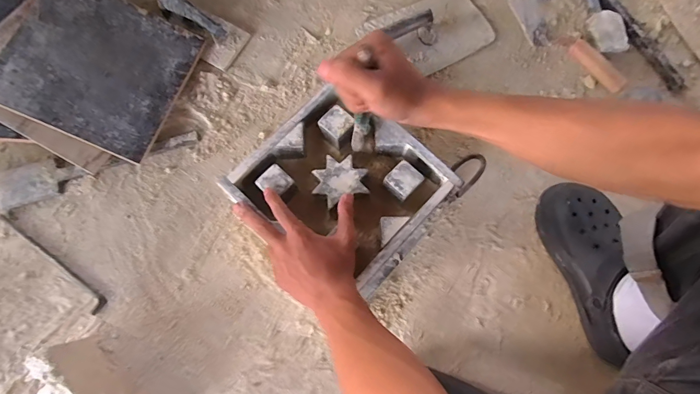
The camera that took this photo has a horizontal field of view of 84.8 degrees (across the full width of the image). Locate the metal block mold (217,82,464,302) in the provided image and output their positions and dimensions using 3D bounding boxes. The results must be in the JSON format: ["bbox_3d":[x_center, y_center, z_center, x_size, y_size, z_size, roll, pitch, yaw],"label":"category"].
[{"bbox_3d":[-0.006,-0.015,0.531,0.237,0.058,0.207,39,80,10],"label":"metal block mold"}]

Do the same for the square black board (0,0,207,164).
[{"bbox_3d":[-0.407,-0.214,0.624,0.243,0.009,0.244,24,75,-11],"label":"square black board"}]

